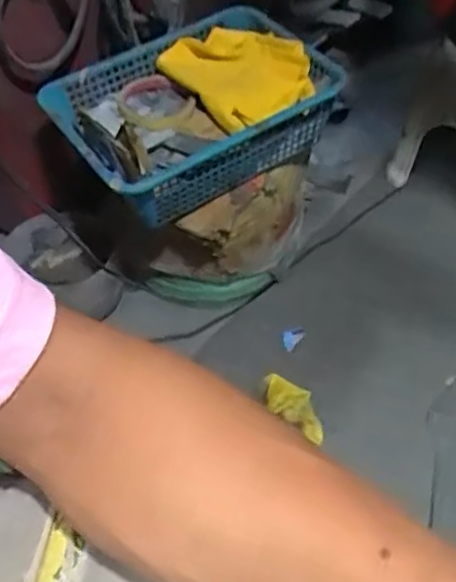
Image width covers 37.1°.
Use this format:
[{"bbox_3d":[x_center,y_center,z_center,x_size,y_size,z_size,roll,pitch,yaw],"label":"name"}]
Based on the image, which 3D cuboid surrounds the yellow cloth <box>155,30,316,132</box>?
[{"bbox_3d":[0.025,-0.261,0.826,0.143,0.044,0.218,-29,53,-19],"label":"yellow cloth"}]

